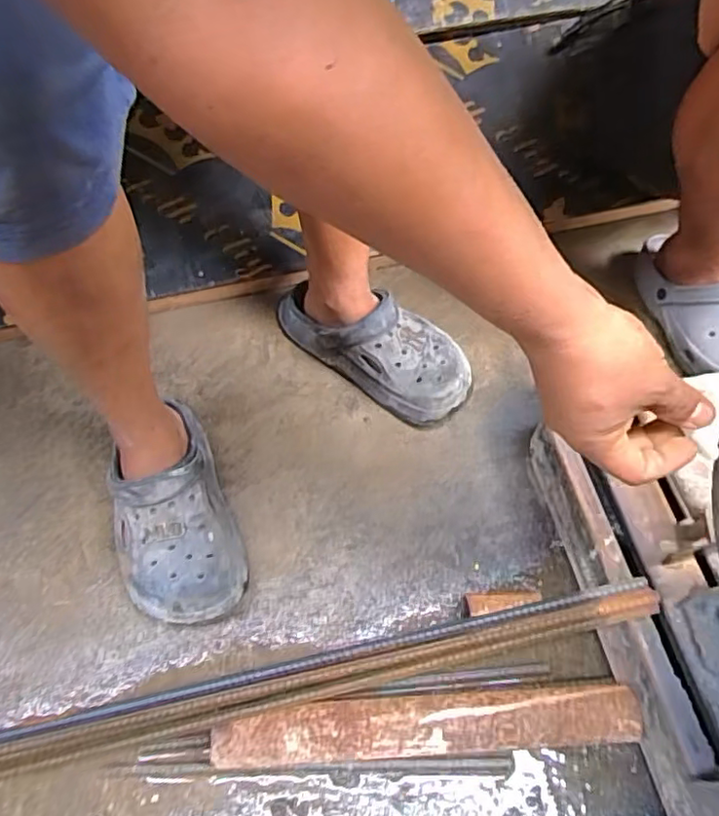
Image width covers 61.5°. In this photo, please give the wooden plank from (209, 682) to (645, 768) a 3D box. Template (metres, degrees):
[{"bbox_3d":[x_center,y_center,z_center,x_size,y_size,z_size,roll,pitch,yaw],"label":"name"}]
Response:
[{"bbox_3d":[0.060,0.284,0.544,0.375,0.019,0.049,-4,59,0],"label":"wooden plank"}]

